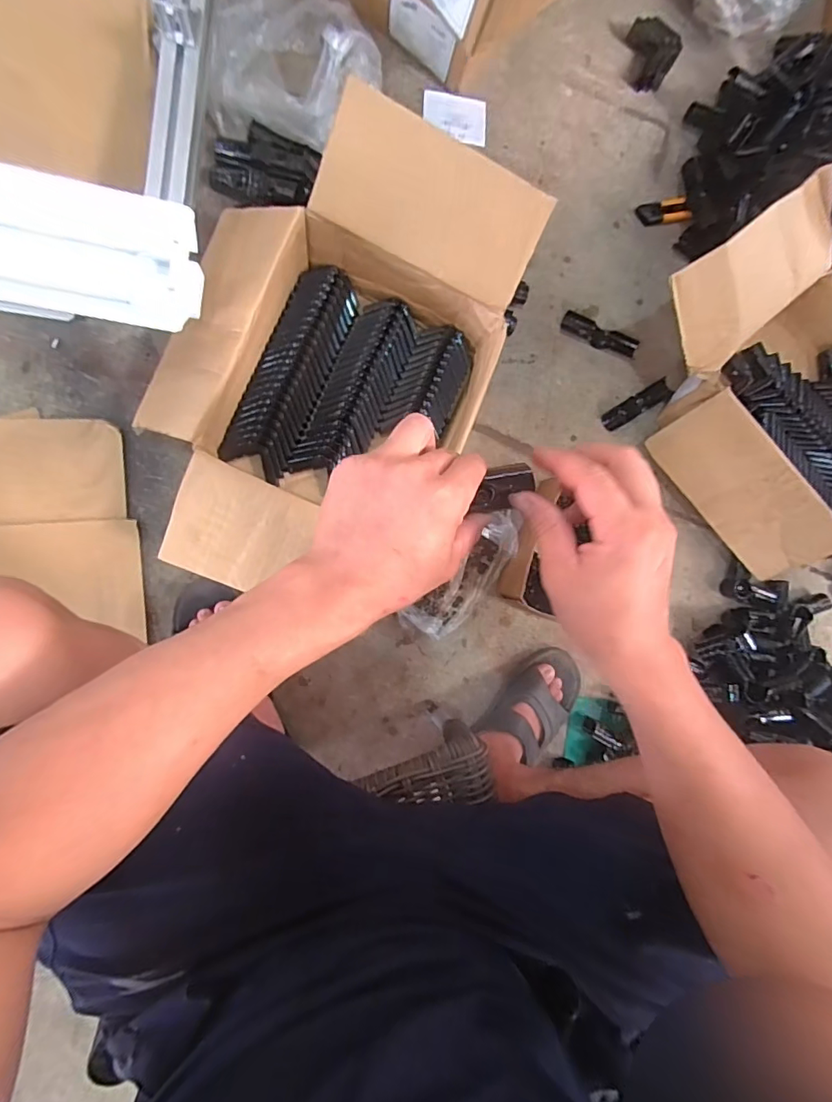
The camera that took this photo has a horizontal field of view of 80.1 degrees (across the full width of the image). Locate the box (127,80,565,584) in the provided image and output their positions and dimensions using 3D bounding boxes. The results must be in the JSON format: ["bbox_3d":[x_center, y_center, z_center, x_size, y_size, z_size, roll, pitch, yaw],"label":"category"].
[{"bbox_3d":[-0.110,-0.222,0.615,0.375,0.153,0.550,22,87,-9],"label":"box"}]

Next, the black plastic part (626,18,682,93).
[{"bbox_3d":[0.378,-0.788,0.784,0.073,0.037,0.093,-5,91,-9],"label":"black plastic part"}]

